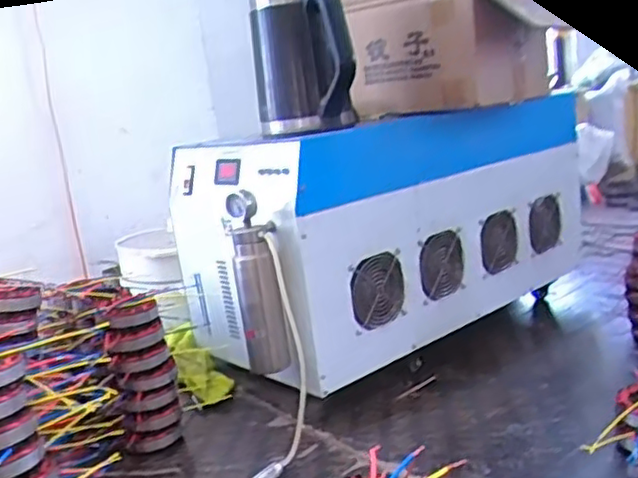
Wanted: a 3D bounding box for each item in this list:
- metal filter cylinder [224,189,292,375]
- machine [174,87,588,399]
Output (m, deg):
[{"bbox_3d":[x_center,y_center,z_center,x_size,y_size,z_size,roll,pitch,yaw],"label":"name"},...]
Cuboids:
[{"bbox_3d":[-0.086,0.068,0.981,0.068,0.254,0.068,-8,12,-3],"label":"metal filter cylinder"},{"bbox_3d":[0.149,-0.039,1.285,0.799,0.359,0.356,-15,14,-33],"label":"machine"}]

